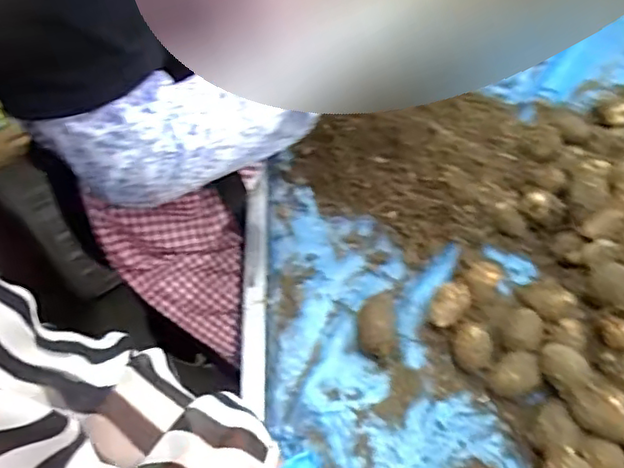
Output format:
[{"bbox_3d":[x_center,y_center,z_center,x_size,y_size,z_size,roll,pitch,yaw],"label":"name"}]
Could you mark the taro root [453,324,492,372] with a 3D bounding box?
[{"bbox_3d":[0.153,0.110,0.590,0.040,0.030,0.035,39,66,19],"label":"taro root"}]

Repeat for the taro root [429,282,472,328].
[{"bbox_3d":[0.136,0.072,0.614,0.032,0.026,0.049,35,64,17],"label":"taro root"}]

